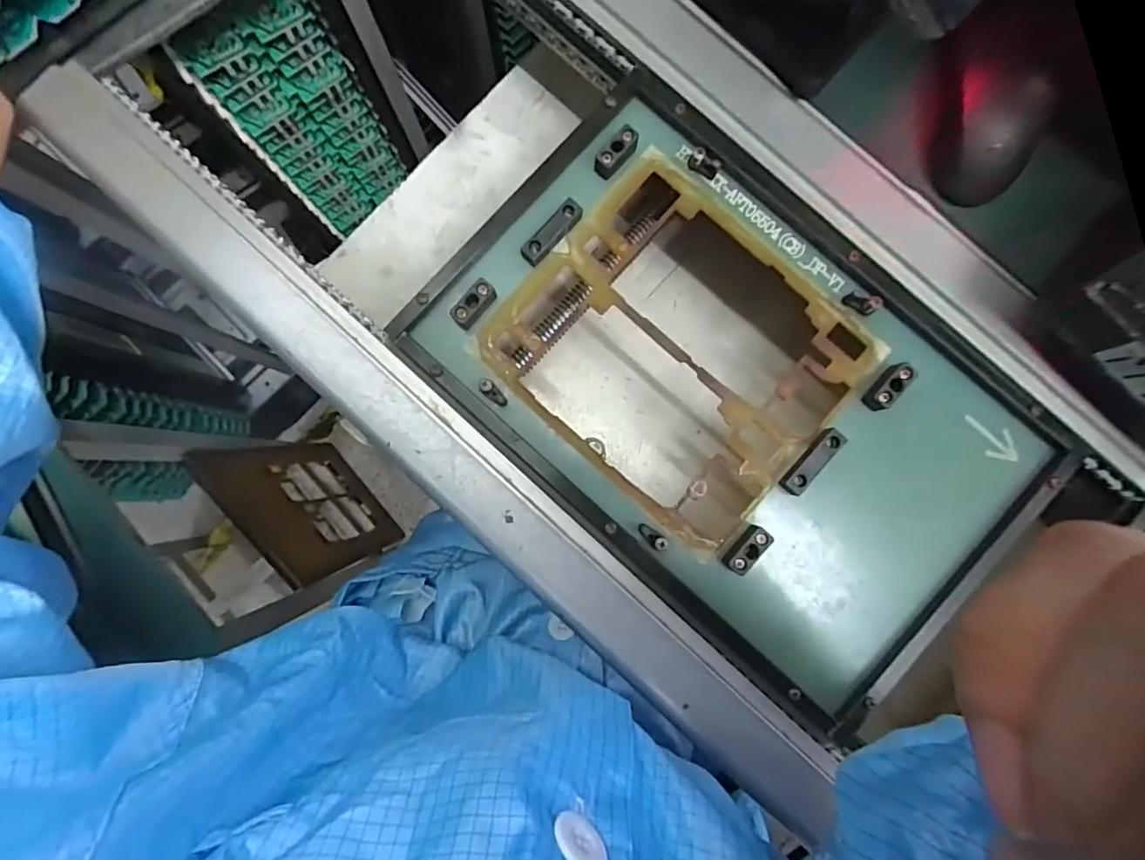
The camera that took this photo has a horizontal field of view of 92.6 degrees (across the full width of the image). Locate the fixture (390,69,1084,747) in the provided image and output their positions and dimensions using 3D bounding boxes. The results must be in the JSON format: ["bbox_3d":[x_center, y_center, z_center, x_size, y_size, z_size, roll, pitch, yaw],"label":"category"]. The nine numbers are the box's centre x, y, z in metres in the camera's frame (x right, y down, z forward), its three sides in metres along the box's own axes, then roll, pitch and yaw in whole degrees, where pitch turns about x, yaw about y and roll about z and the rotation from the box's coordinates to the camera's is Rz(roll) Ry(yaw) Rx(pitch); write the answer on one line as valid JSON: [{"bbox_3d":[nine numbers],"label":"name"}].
[{"bbox_3d":[0.103,-0.023,0.347,0.365,0.040,0.239,43,86,2],"label":"fixture"}]

